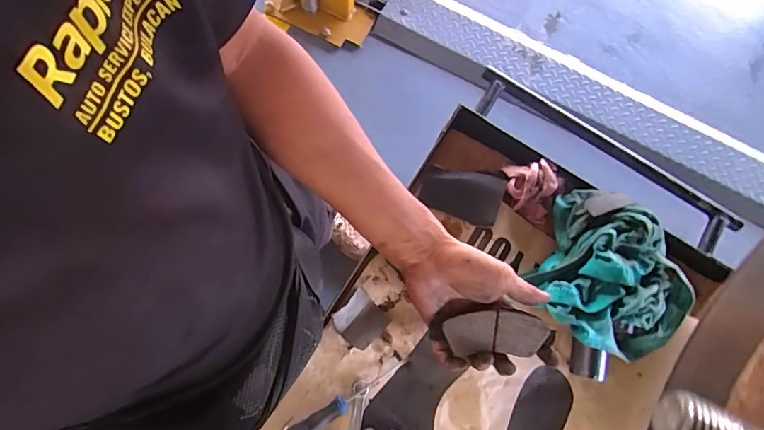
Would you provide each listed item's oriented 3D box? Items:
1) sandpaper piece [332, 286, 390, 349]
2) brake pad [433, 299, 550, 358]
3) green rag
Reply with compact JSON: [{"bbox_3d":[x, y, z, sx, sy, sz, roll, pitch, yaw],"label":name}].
[{"bbox_3d":[-0.029,0.142,0.611,0.059,0.023,0.060,42,79,7],"label":"sandpaper piece"},{"bbox_3d":[0.111,0.115,0.458,0.107,0.017,0.046,6,95,-5],"label":"brake pad"},{"bbox_3d":[0.304,0.082,0.589,0.197,0.091,0.195,25,77,3],"label":"green rag"}]

